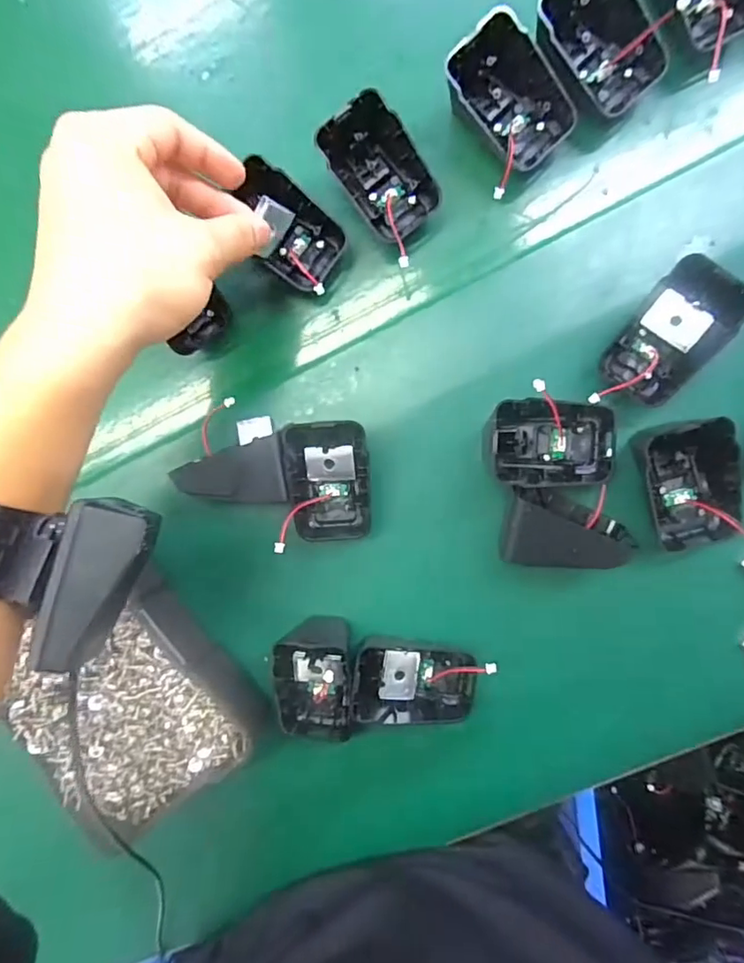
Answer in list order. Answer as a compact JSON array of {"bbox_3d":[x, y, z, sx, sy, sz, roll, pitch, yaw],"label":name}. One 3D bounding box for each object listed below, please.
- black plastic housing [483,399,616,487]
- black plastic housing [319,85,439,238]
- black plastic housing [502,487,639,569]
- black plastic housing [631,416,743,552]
[{"bbox_3d":[0.095,-0.022,0.289,0.068,0.035,0.048,-1,91,7],"label":"black plastic housing"},{"bbox_3d":[0.005,-0.174,0.304,0.046,0.035,0.065,-38,87,6],"label":"black plastic housing"},{"bbox_3d":[0.105,0.026,0.294,0.067,0.045,0.039,5,92,6],"label":"black plastic housing"},{"bbox_3d":[0.169,0.002,0.290,0.039,0.031,0.066,-8,90,7],"label":"black plastic housing"}]

